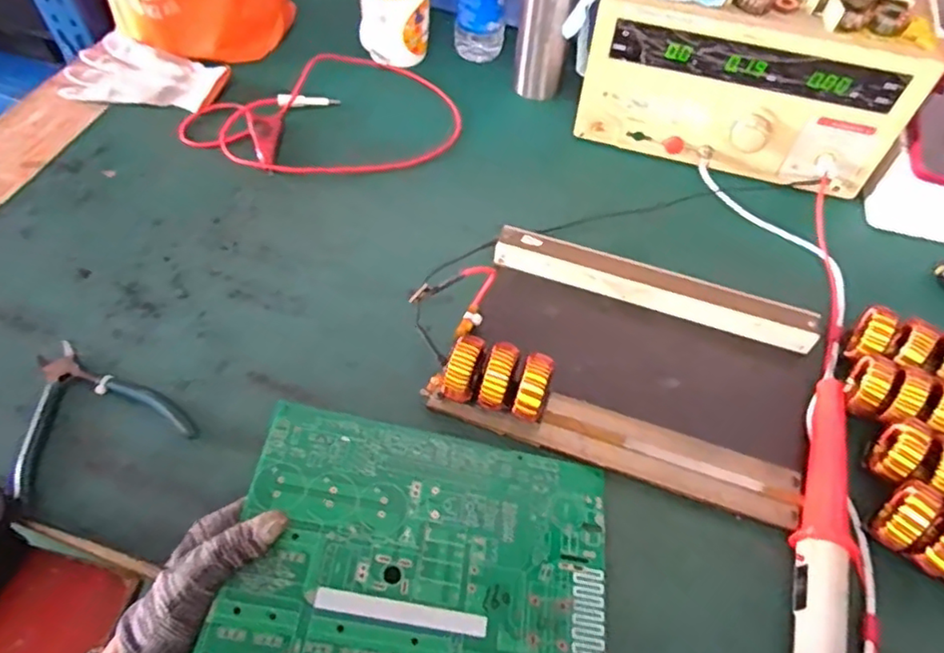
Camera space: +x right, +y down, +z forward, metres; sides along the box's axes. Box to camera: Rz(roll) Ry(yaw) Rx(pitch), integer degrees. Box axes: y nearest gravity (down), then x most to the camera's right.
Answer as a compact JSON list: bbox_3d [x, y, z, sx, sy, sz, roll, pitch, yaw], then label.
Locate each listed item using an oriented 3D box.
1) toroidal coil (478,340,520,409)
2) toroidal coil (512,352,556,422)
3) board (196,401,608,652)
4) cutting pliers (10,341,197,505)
[{"bbox_3d":[0.022,0.045,0.496,0.021,0.057,0.051,16,56,8],"label":"toroidal coil"},{"bbox_3d":[0.048,0.054,0.491,0.022,0.056,0.047,18,57,9],"label":"toroidal coil"},{"bbox_3d":[-0.028,0.157,0.422,0.249,0.006,0.181,14,54,-8],"label":"board"},{"bbox_3d":[-0.304,0.059,0.496,0.122,0.015,0.128,-25,60,-18],"label":"cutting pliers"}]

